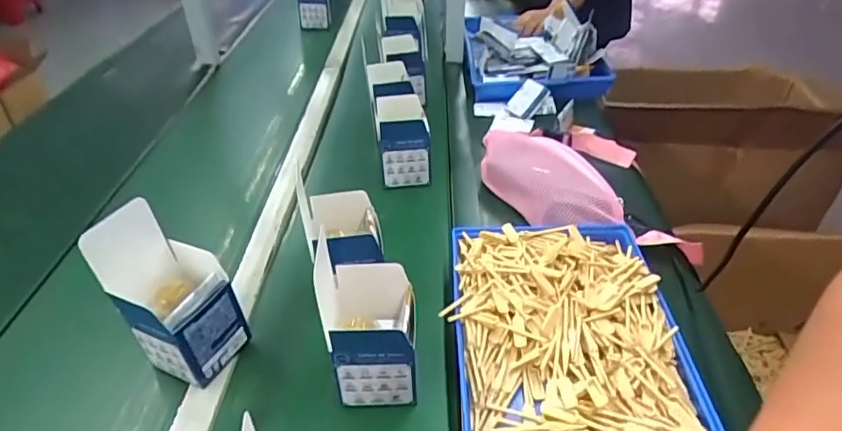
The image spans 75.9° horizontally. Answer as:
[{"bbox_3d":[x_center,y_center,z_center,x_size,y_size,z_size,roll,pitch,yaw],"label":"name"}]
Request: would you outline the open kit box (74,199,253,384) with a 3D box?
[{"bbox_3d":[-0.257,0.087,0.563,0.098,0.181,0.086,18,43,19],"label":"open kit box"}]

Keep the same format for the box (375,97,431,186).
[{"bbox_3d":[-0.029,-0.123,0.876,0.080,0.119,0.087,-3,40,-5],"label":"box"}]

